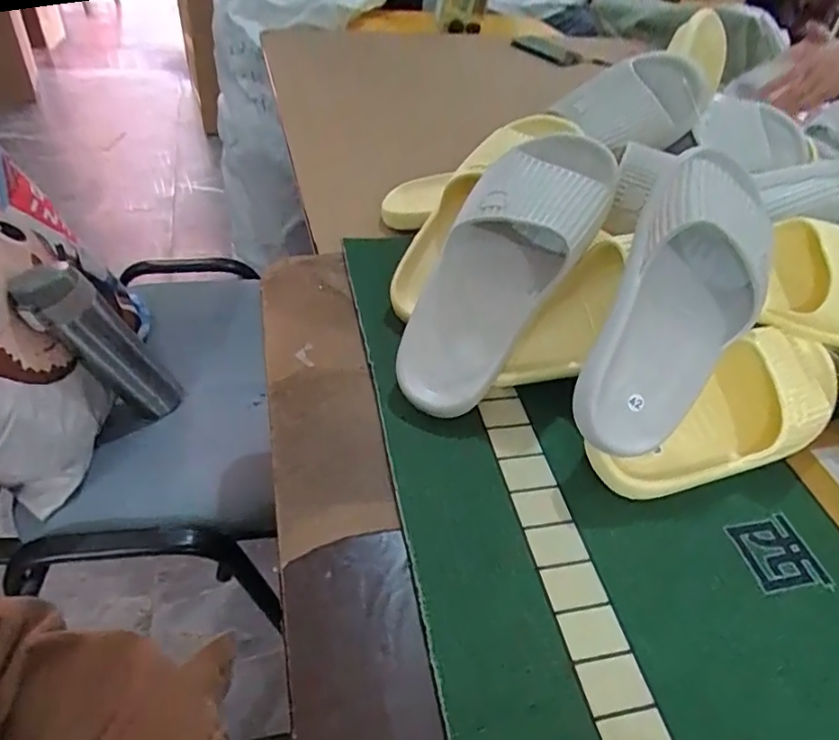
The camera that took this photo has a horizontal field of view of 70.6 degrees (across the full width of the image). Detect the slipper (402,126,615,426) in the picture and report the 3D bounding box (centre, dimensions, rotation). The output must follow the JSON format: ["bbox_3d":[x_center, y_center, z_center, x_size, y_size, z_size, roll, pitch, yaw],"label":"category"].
[{"bbox_3d":[0.067,-0.085,0.483,0.100,0.081,0.262,31,85,23],"label":"slipper"}]

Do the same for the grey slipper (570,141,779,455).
[{"bbox_3d":[0.193,-0.052,0.435,0.100,0.081,0.247,24,84,18],"label":"grey slipper"}]

